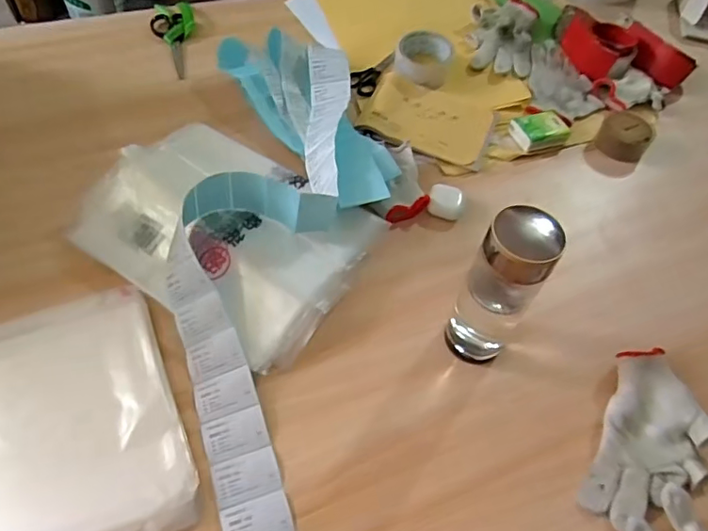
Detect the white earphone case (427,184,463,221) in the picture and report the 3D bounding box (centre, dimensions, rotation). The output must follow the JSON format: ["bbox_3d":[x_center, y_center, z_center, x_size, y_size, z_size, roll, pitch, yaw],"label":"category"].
[{"bbox_3d":[0.120,-0.084,0.702,0.045,0.022,0.044,7,56,0],"label":"white earphone case"}]

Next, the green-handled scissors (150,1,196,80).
[{"bbox_3d":[-0.287,-0.367,0.858,0.068,0.031,0.166,-9,56,-13],"label":"green-handled scissors"}]

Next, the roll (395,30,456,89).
[{"bbox_3d":[0.112,-0.327,0.843,0.087,0.044,0.087,3,54,-5],"label":"roll"}]

